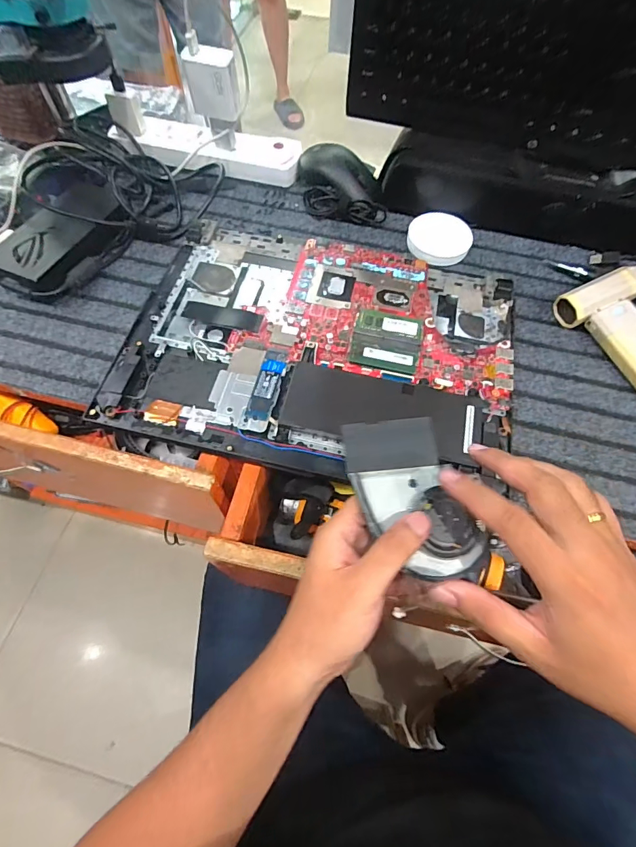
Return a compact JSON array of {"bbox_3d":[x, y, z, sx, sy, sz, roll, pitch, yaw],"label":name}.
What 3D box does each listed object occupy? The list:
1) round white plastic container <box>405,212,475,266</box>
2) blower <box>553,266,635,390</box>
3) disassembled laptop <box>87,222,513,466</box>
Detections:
[{"bbox_3d":[0.153,-0.231,0.526,0.077,0.018,0.077,1,63,-2],"label":"round white plastic container"},{"bbox_3d":[0.346,-0.108,0.452,0.102,0.045,0.143,-29,66,-14],"label":"blower"},{"bbox_3d":[0.004,-0.097,0.445,0.389,0.023,0.268,9,63,3],"label":"disassembled laptop"}]

